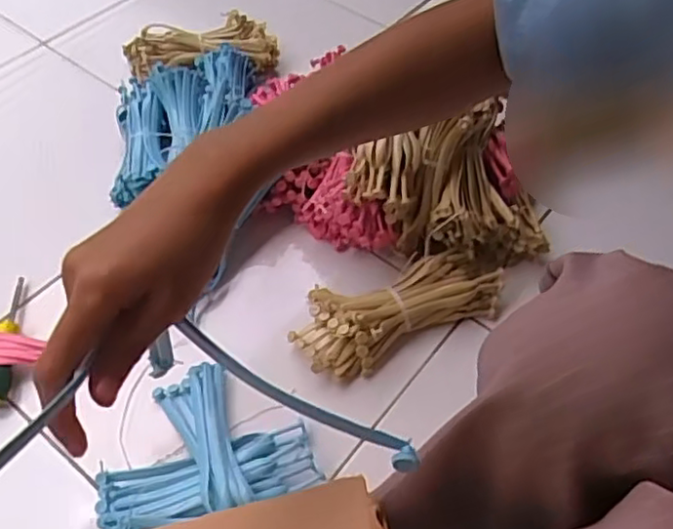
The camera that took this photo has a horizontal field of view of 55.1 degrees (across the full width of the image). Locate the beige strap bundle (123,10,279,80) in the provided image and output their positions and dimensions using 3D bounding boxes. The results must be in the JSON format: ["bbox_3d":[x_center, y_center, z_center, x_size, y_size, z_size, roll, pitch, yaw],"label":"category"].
[{"bbox_3d":[-0.206,-0.330,0.984,0.232,0.066,0.083,-6,55,-6],"label":"beige strap bundle"}]

